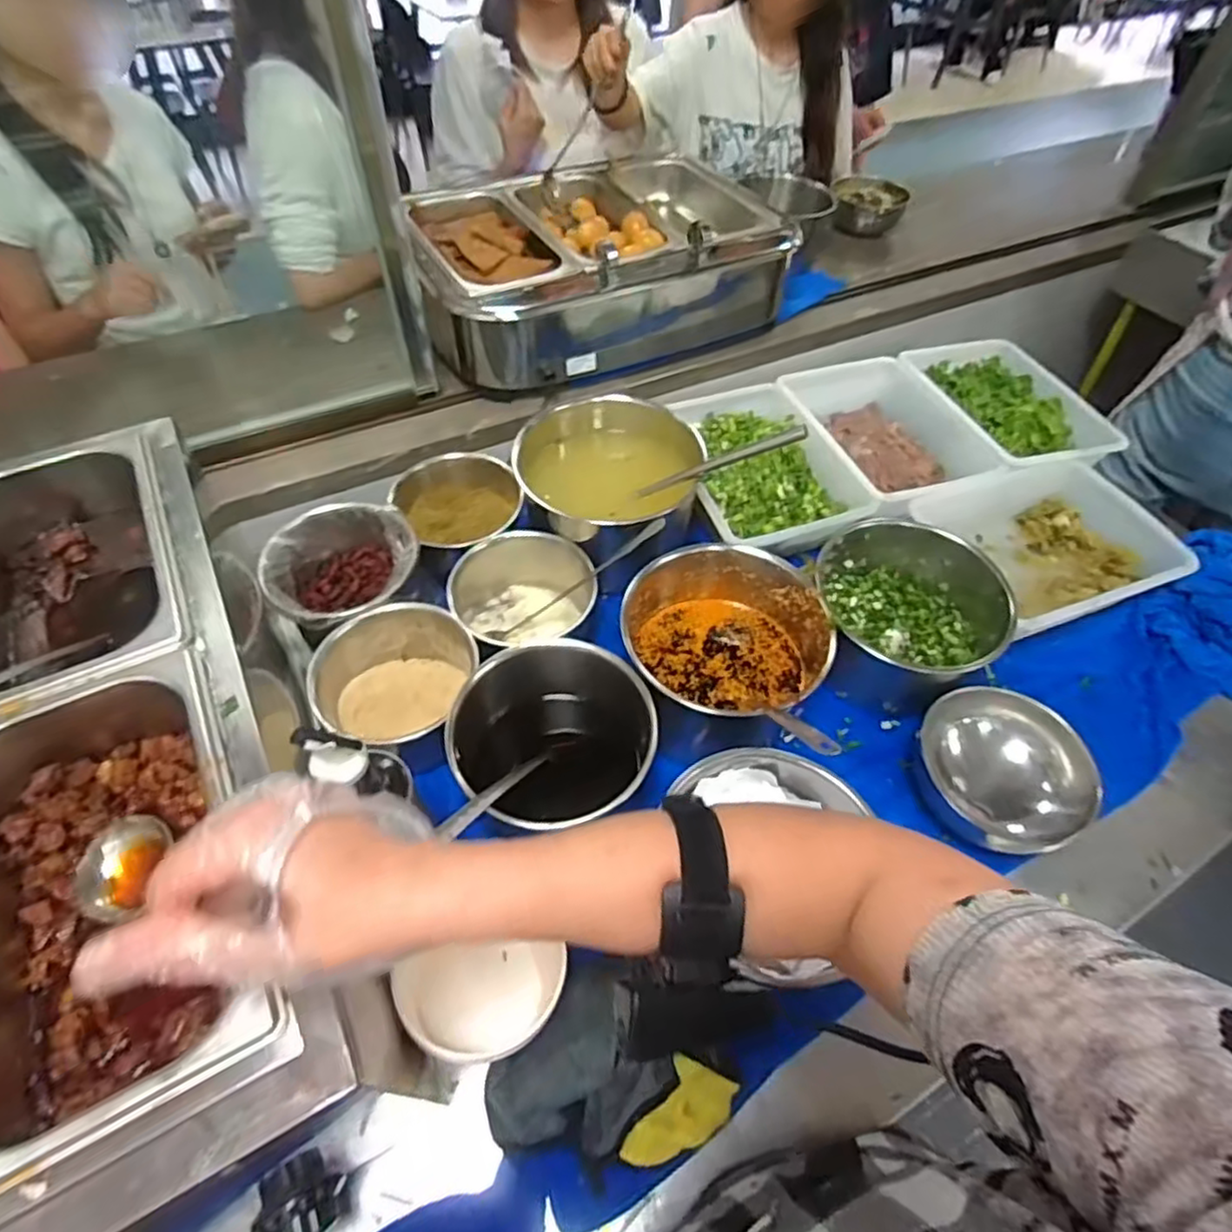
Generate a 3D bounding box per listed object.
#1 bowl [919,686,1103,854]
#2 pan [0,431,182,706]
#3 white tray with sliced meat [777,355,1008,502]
[{"bbox_3d":[0.363,0.151,0.653,0.150,0.074,0.145,1,53,-2],"label":"bowl"},{"bbox_3d":[-0.420,-0.018,0.530,0.162,0.081,0.240,-22,57,-19],"label":"pan"},{"bbox_3d":[0.345,-0.245,0.948,0.194,0.088,0.279,-19,56,-16],"label":"white tray with sliced meat"}]

